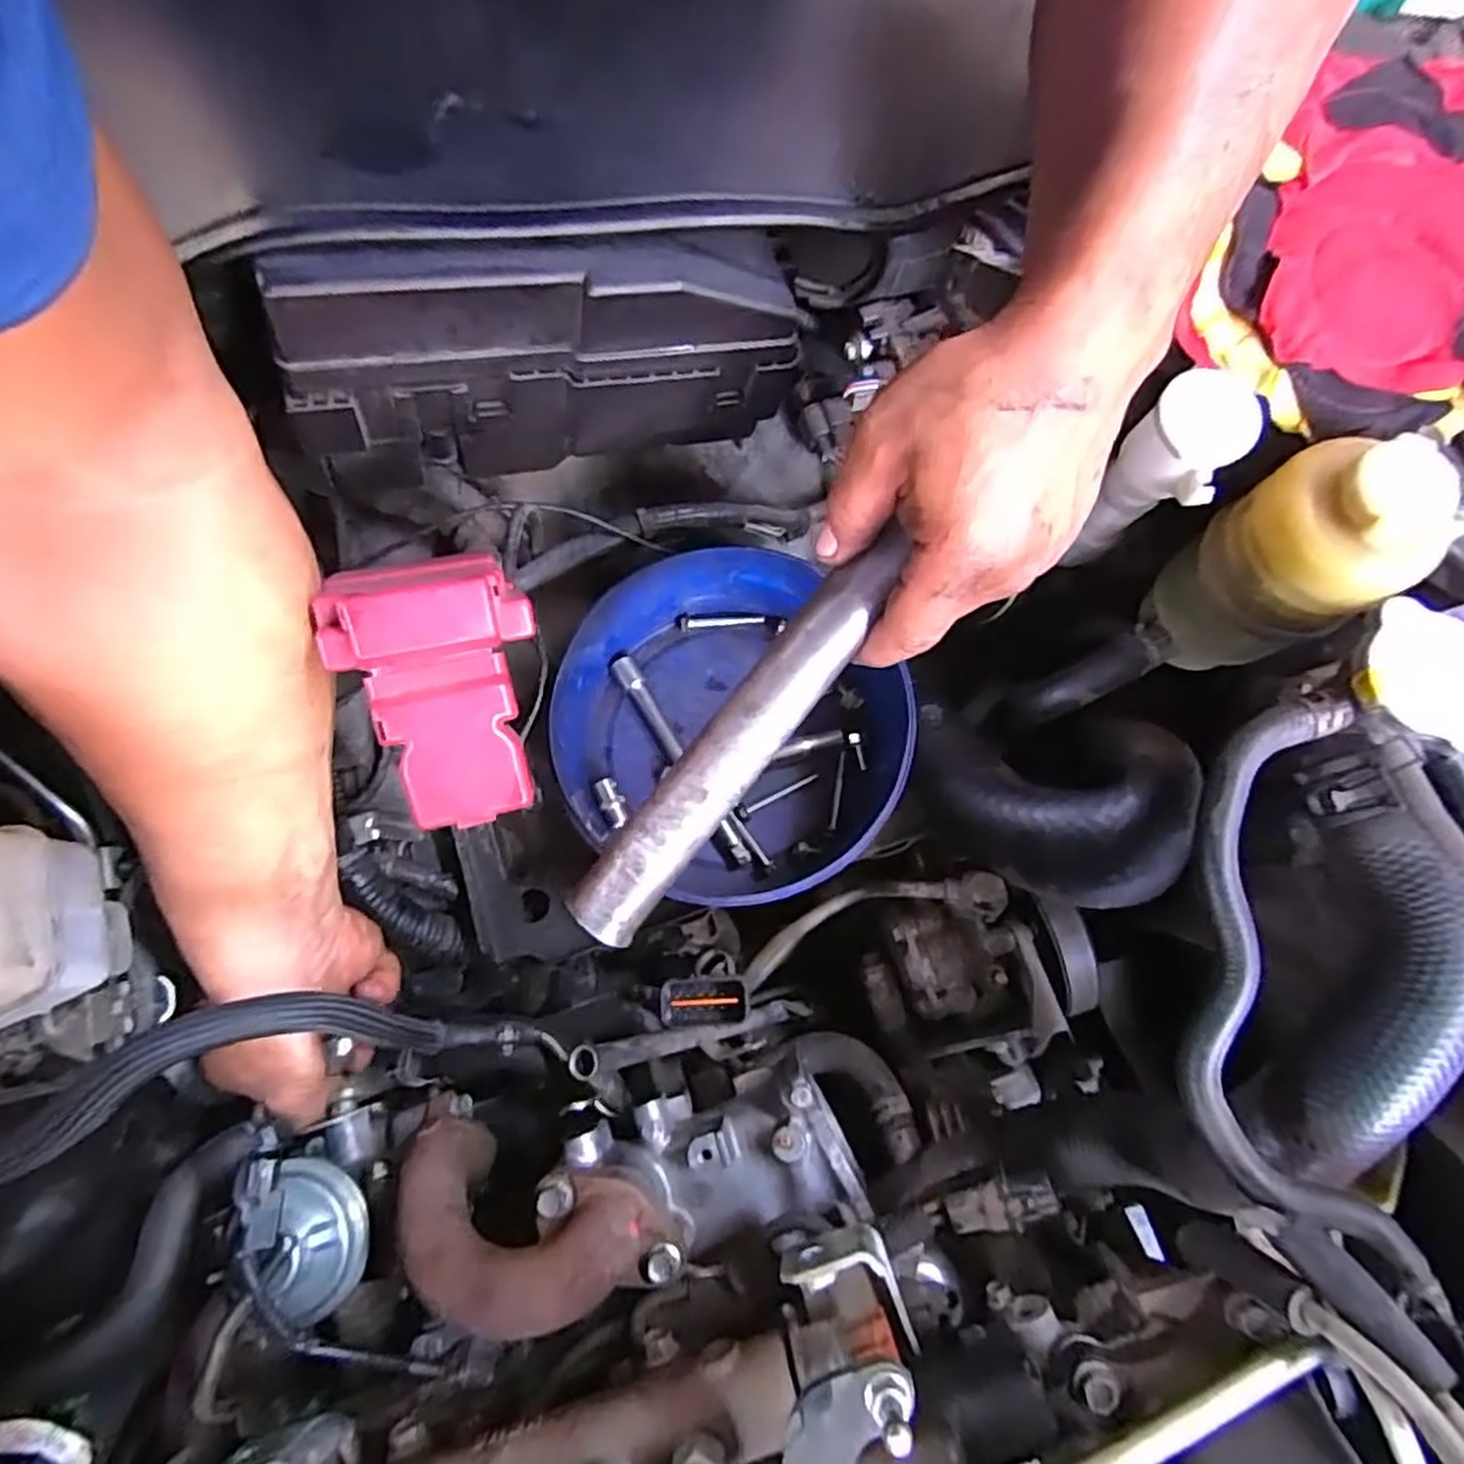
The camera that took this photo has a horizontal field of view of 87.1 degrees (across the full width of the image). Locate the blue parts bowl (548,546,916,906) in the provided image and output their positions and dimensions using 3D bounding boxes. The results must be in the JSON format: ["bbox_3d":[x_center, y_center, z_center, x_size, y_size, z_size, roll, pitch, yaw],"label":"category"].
[{"bbox_3d":[0.005,-0.009,0.461,0.191,0.078,0.182,0,76,0],"label":"blue parts bowl"}]

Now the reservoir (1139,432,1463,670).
[{"bbox_3d":[0.261,-0.077,0.376,0.070,0.140,0.070,-29,78,-6],"label":"reservoir"}]

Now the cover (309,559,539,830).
[{"bbox_3d":[-0.119,-0.016,0.314,0.072,0.040,0.104,-12,97,-18],"label":"cover"}]

